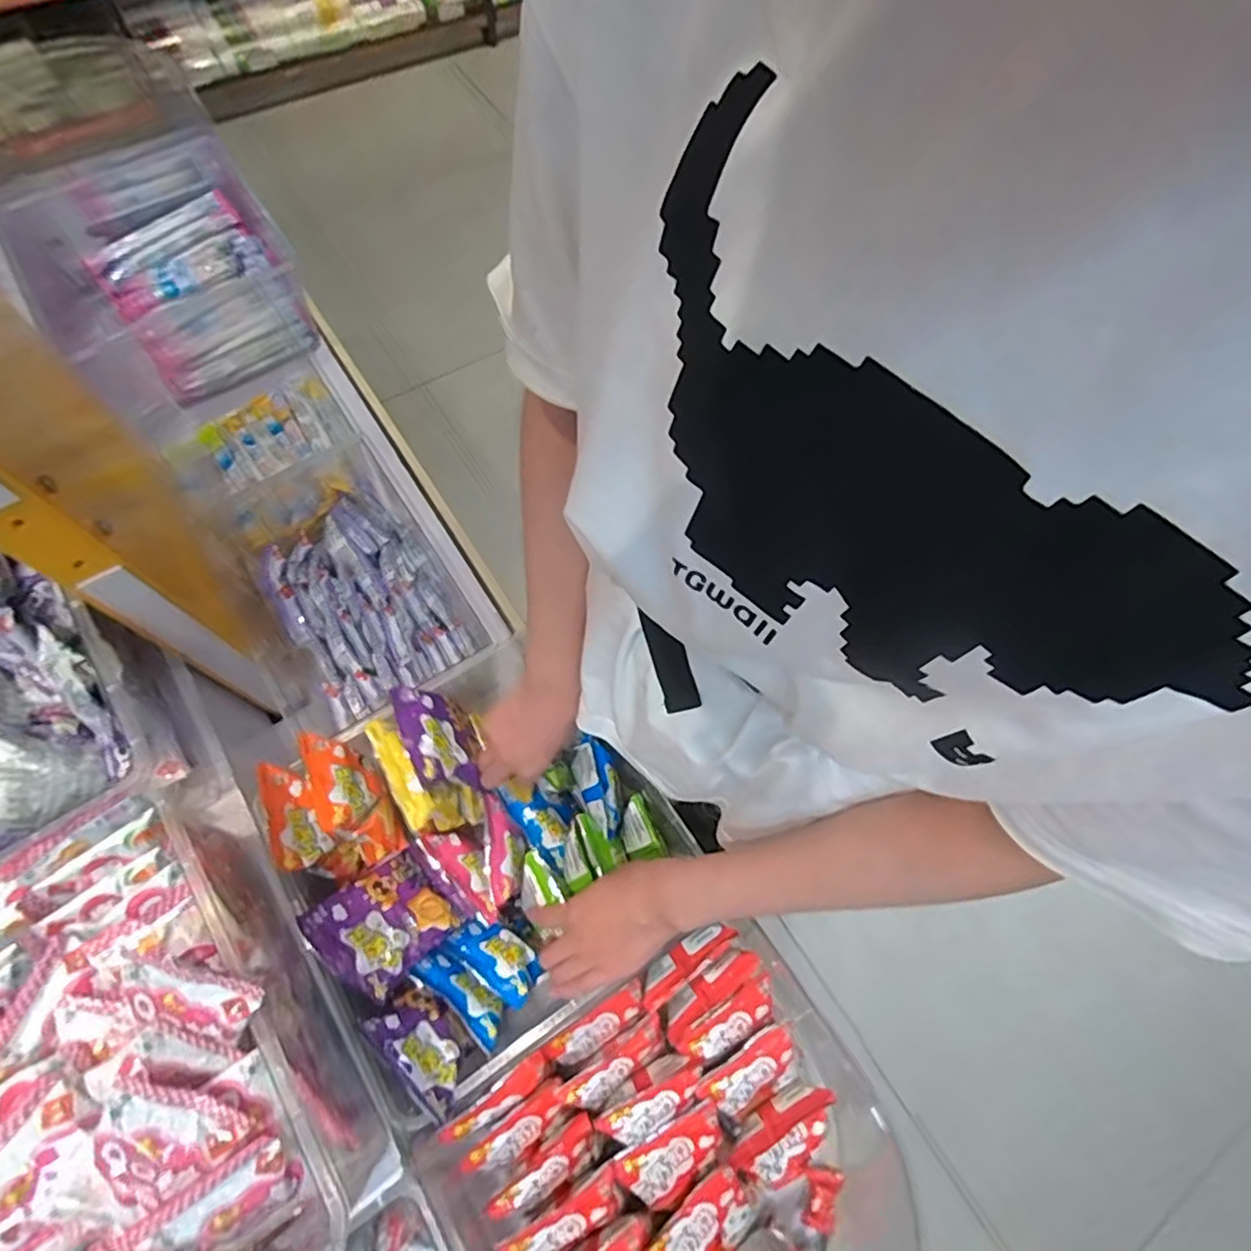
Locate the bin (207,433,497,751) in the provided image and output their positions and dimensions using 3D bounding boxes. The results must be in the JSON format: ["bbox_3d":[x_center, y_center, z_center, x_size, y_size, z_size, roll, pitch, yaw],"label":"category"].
[{"bbox_3d":[-0.341,-0.046,0.756,0.233,0.132,0.360,-30,71,-15],"label":"bin"}]

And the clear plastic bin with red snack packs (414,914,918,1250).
[{"bbox_3d":[0.042,0.449,0.521,0.333,0.109,0.292,-31,71,-15],"label":"clear plastic bin with red snack packs"}]

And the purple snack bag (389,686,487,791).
[{"bbox_3d":[-0.170,0.100,0.568,0.035,0.066,0.092,-33,64,22],"label":"purple snack bag"}]

